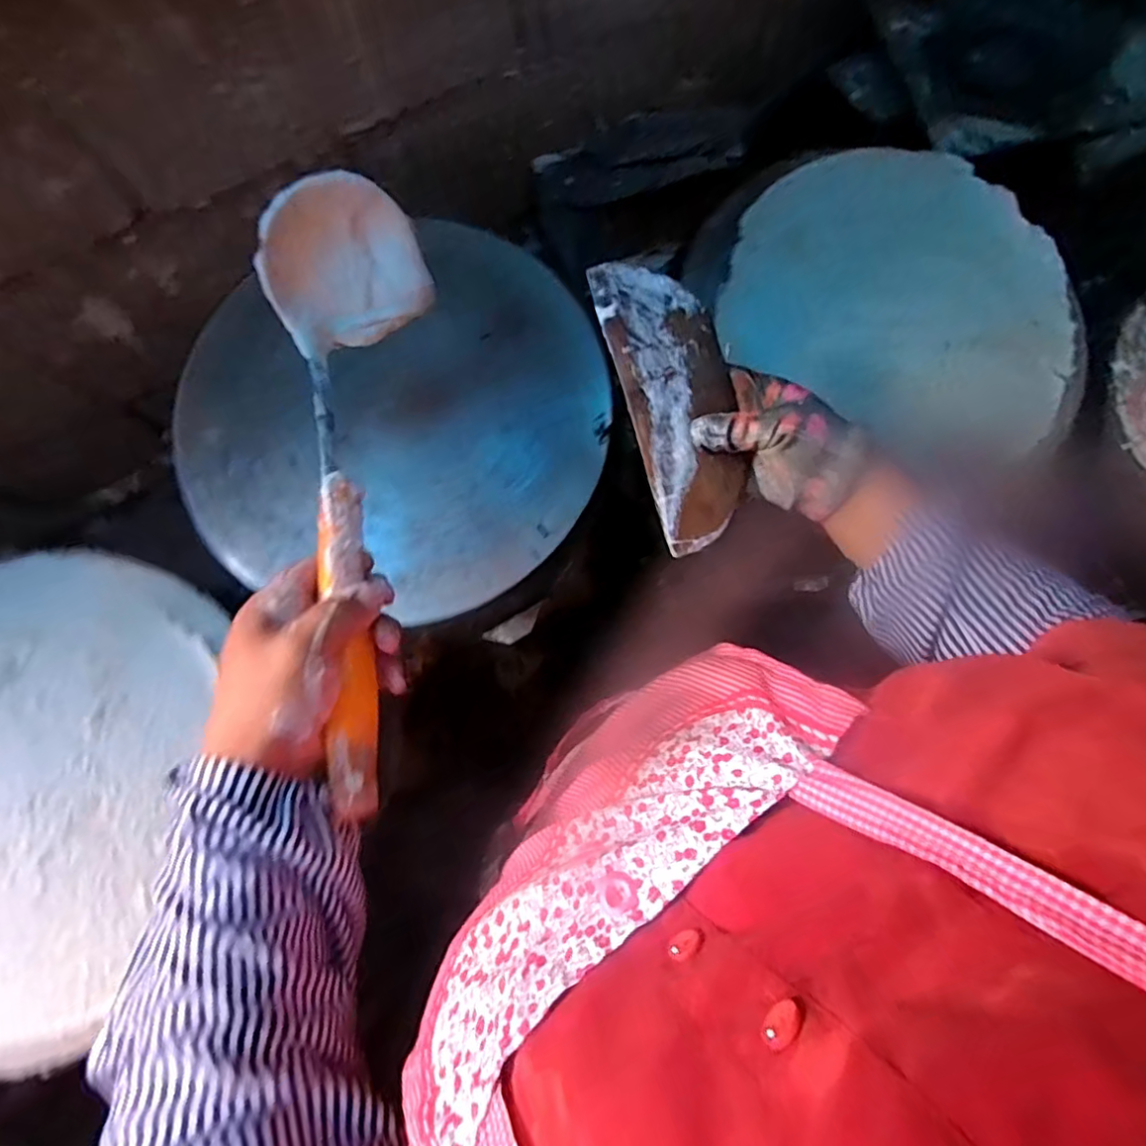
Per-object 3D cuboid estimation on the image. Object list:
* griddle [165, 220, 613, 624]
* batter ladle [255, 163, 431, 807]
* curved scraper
[{"bbox_3d":[-0.150,-0.124,0.515,0.356,0.028,0.321,-20,76,-7],"label":"griddle"},{"bbox_3d":[-0.113,-0.052,0.344,0.087,0.081,0.342,-10,78,-3],"label":"batter ladle"},{"bbox_3d":[0.072,-0.110,0.393,0.071,0.012,0.182,-19,101,-5],"label":"curved scraper"}]

